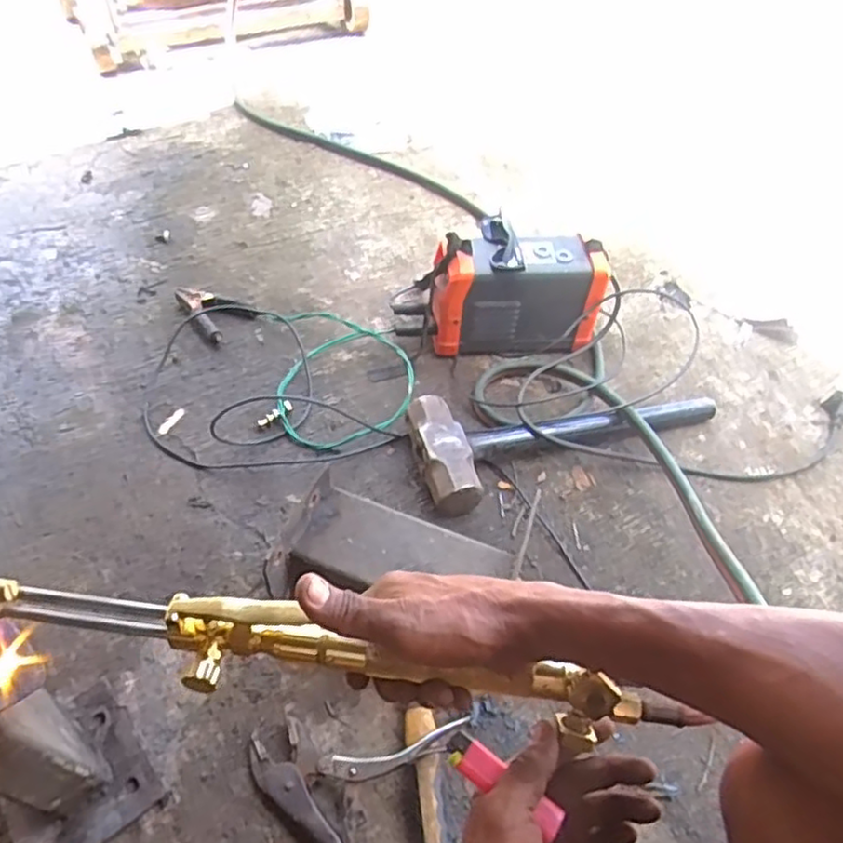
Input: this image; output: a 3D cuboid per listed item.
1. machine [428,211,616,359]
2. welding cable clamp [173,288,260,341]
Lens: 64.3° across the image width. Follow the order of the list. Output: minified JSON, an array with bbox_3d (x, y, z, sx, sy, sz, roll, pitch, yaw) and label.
[{"bbox_3d":[0.144,-0.198,1.017,0.247,0.171,0.118,5,49,1],"label":"machine"},{"bbox_3d":[-0.351,-0.183,1.084,0.149,0.030,0.089,30,54,21],"label":"welding cable clamp"}]

